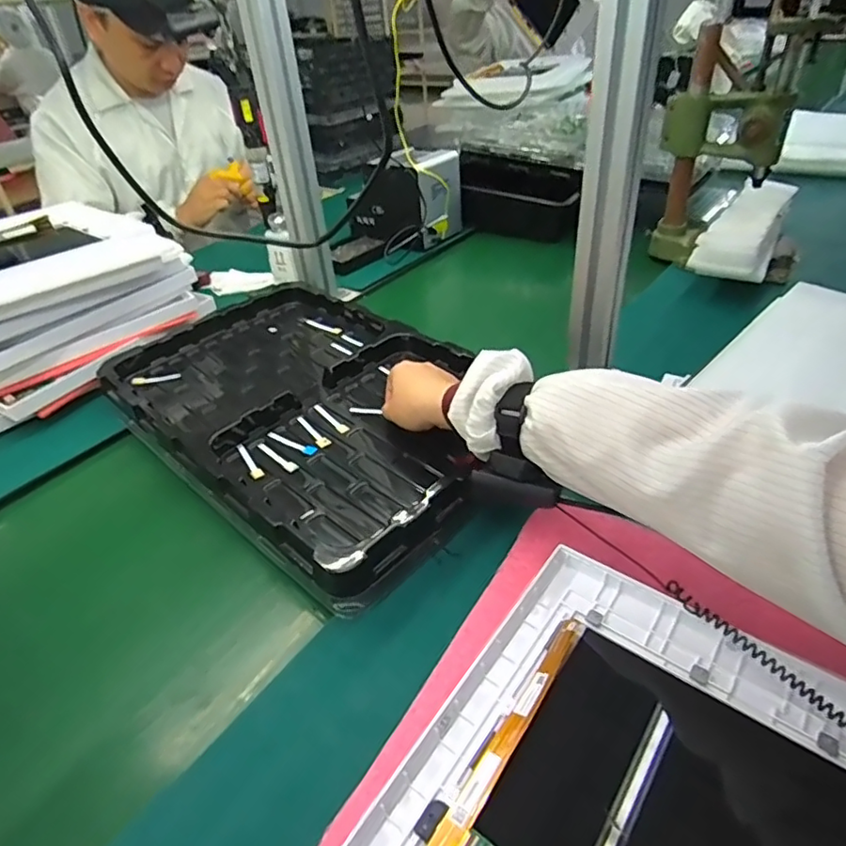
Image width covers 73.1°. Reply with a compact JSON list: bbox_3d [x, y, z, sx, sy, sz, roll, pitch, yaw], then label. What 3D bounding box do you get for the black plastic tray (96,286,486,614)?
[{"bbox_3d":[-0.121,-0.030,0.628,0.467,0.038,0.307,28,48,34],"label":"black plastic tray"}]

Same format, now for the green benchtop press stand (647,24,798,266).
[{"bbox_3d":[0.446,-0.409,0.872,0.161,0.292,0.106,12,41,20],"label":"green benchtop press stand"}]

